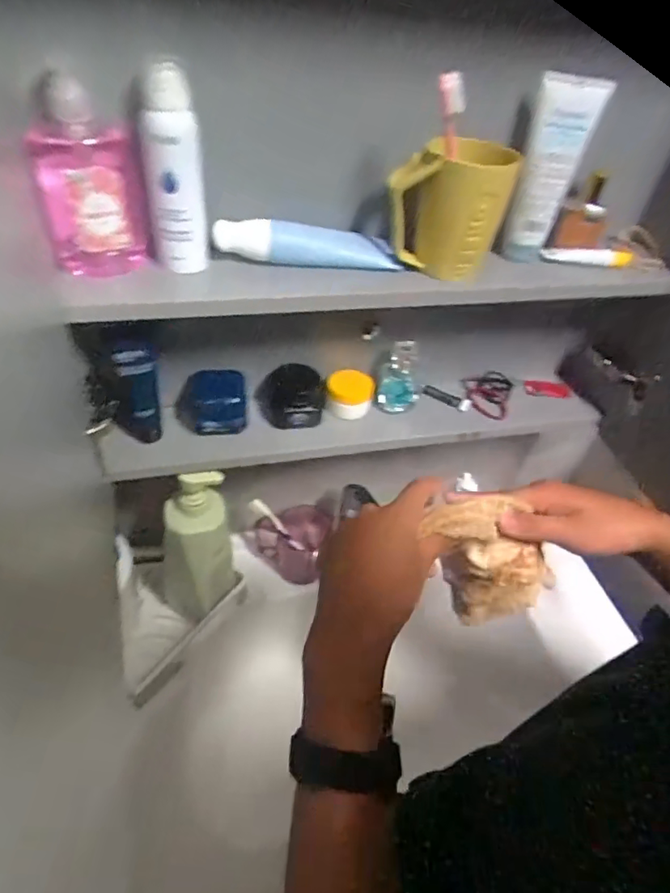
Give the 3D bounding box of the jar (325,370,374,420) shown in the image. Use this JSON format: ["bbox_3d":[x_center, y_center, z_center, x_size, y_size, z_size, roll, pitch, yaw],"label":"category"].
[{"bbox_3d":[0.018,-0.066,0.656,0.058,0.040,0.064,8,44,2],"label":"jar"}]

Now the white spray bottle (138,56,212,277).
[{"bbox_3d":[-0.130,-0.221,0.438,0.042,0.151,0.036,-6,45,-13],"label":"white spray bottle"}]

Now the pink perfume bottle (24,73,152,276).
[{"bbox_3d":[-0.197,-0.207,0.428,0.077,0.139,0.029,-9,46,-16],"label":"pink perfume bottle"}]

